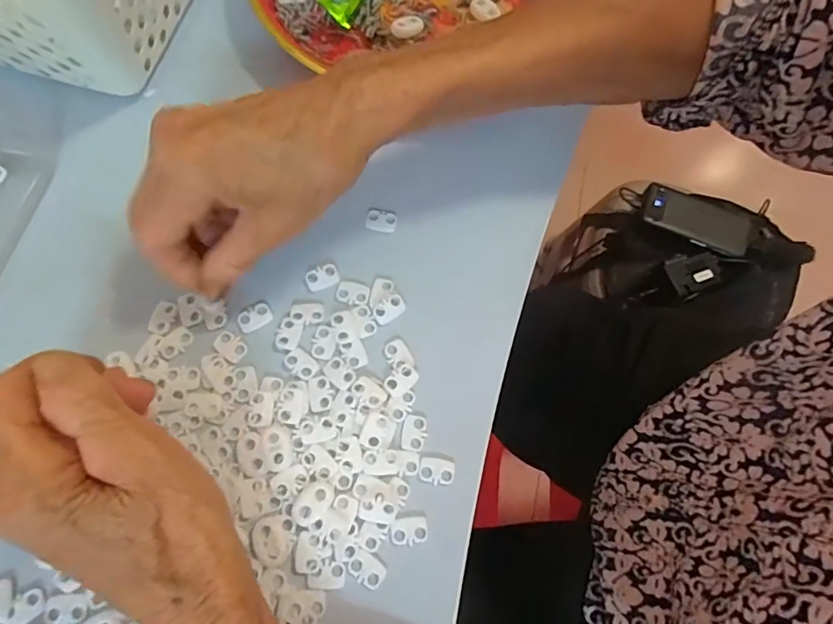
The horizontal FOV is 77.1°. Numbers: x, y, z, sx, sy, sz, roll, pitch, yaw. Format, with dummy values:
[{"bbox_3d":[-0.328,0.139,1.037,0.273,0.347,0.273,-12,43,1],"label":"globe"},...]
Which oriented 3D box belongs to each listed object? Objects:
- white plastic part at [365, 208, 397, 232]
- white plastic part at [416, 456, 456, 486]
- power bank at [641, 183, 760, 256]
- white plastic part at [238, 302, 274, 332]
[{"bbox_3d":[-0.021,-0.054,0.306,0.017,0.004,0.014,15,70,0],"label":"white plastic part"},{"bbox_3d":[0.010,0.081,0.264,0.018,0.004,0.013,13,70,-1],"label":"white plastic part"},{"bbox_3d":[0.399,-0.130,0.751,0.150,0.020,0.061,24,84,9],"label":"power bank"},{"bbox_3d":[-0.088,0.003,0.285,0.018,0.004,0.013,-30,76,-14],"label":"white plastic part"}]

